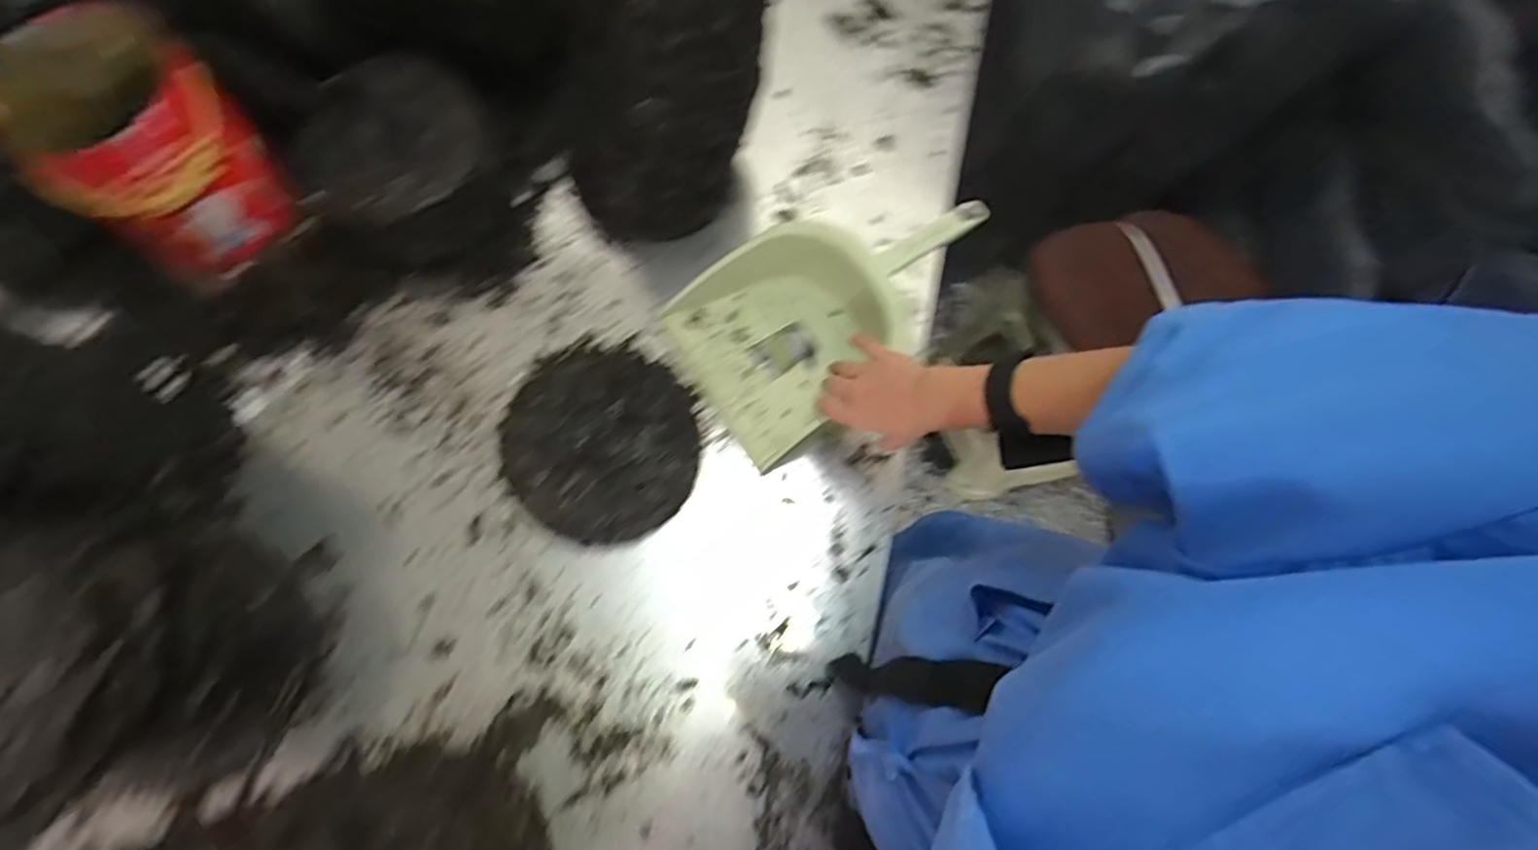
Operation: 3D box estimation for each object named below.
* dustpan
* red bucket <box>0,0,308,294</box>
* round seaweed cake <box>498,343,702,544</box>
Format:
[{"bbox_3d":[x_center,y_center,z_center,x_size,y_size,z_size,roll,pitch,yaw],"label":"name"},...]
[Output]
[{"bbox_3d":[0.066,-0.141,0.712,0.330,0.128,0.215,-32,75,-12],"label":"dustpan"},{"bbox_3d":[-0.620,-0.273,0.665,0.184,0.190,0.172,2,71,-5],"label":"red bucket"},{"bbox_3d":[-0.173,0.009,0.669,0.188,0.045,0.211,-14,73,-10],"label":"round seaweed cake"}]

